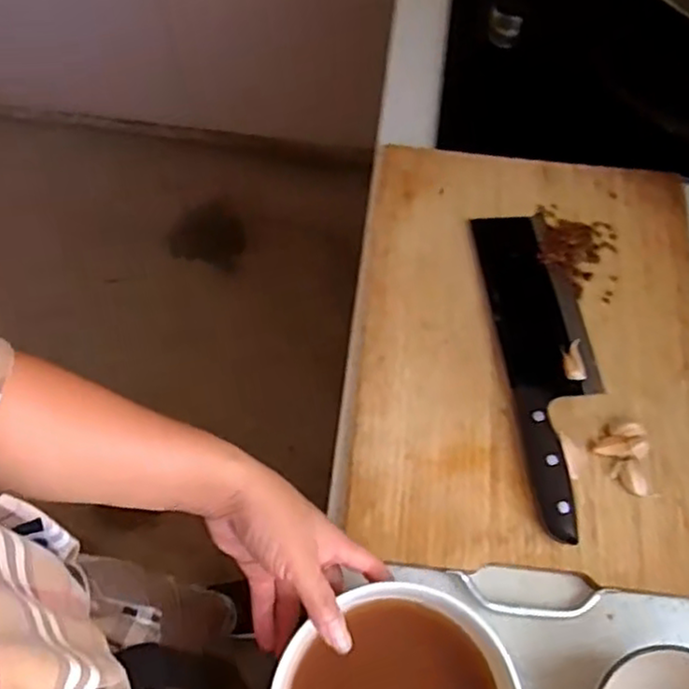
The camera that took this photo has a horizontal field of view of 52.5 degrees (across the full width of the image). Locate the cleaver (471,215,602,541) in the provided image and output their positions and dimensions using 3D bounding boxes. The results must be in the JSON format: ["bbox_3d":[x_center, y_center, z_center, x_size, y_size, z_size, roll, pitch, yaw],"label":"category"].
[{"bbox_3d":[0.173,0.009,0.584,0.077,0.026,0.290,-7,69,-3],"label":"cleaver"}]

